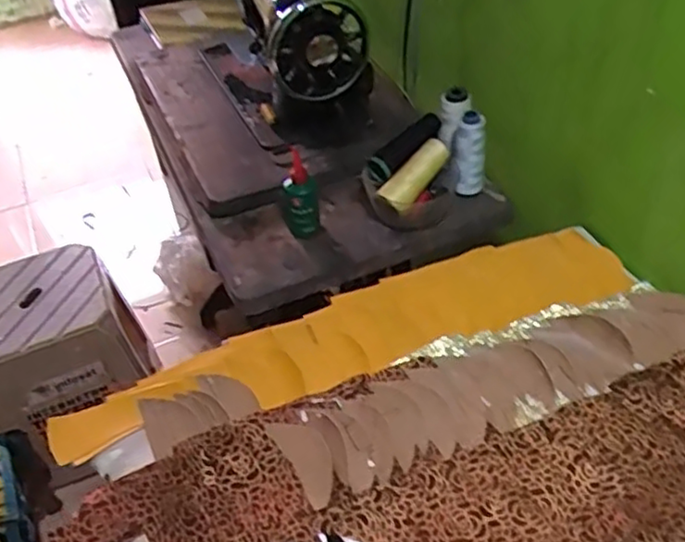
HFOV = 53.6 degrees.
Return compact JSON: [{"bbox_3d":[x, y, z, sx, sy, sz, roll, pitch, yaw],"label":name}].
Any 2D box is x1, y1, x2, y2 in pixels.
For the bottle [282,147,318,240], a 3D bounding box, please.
[{"bbox_3d":[-0.054,-0.094,0.857,0.042,0.110,0.044,-2,45,2],"label":"bottle"}]

